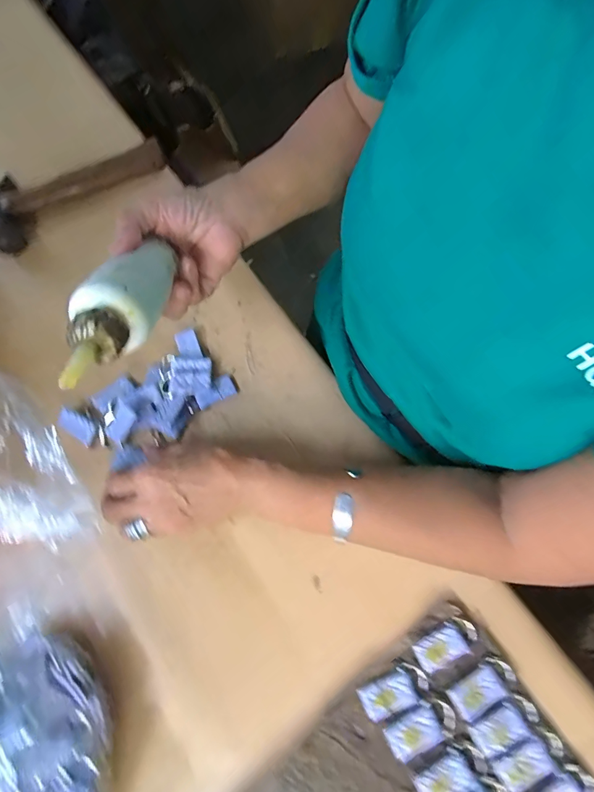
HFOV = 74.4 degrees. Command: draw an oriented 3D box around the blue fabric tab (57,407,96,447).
[{"bbox_3d":[-0.198,0.026,0.353,0.039,0.006,0.019,32,74,10],"label":"blue fabric tab"}]

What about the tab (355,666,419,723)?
[{"bbox_3d":[0.067,0.221,0.290,0.039,0.005,0.024,-20,72,-7],"label":"tab"}]

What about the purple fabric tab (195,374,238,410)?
[{"bbox_3d":[-0.078,-0.005,0.369,0.038,0.011,0.019,-29,74,-10],"label":"purple fabric tab"}]

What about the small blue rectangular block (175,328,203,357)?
[{"bbox_3d":[-0.105,-0.050,0.376,0.019,0.005,0.028,-19,72,-7],"label":"small blue rectangular block"}]

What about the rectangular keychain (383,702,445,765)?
[{"bbox_3d":[0.085,0.243,0.281,0.039,0.004,0.025,-23,73,-8],"label":"rectangular keychain"}]

